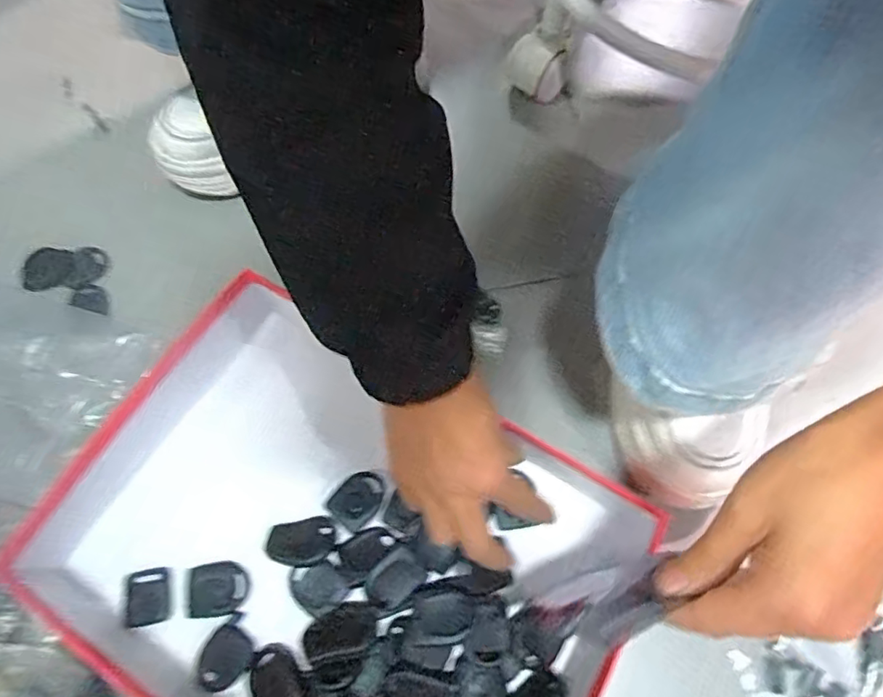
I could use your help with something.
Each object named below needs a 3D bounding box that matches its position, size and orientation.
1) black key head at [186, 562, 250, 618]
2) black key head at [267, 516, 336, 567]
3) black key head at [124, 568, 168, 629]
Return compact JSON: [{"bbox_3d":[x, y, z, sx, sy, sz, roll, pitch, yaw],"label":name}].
[{"bbox_3d":[-0.146,0.156,0.365,0.035,0.005,0.033,-2,68,1],"label":"black key head"},{"bbox_3d":[-0.093,0.128,0.371,0.043,0.010,0.029,-15,68,-5],"label":"black key head"},{"bbox_3d":[-0.192,0.162,0.369,0.028,0.005,0.033,-11,68,-3],"label":"black key head"}]

